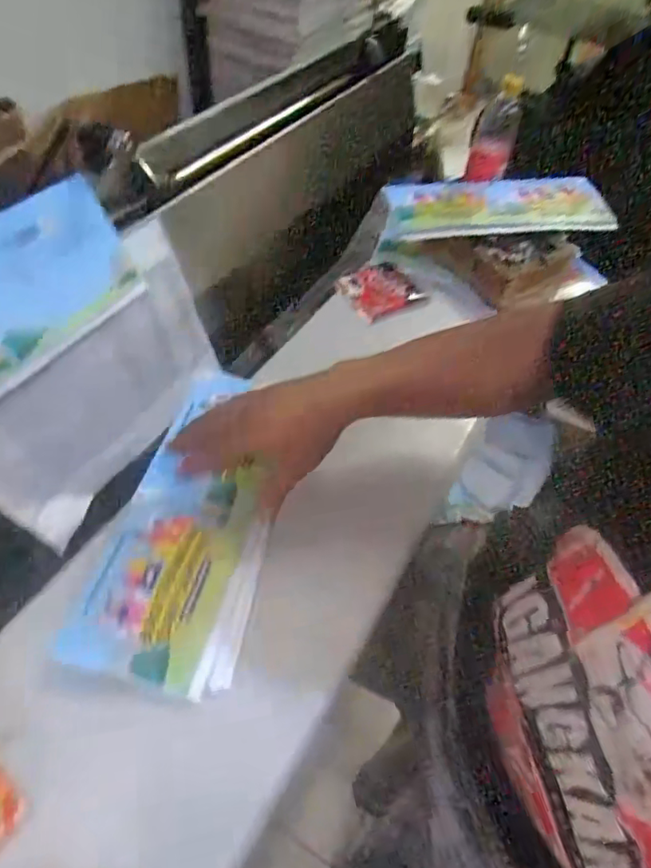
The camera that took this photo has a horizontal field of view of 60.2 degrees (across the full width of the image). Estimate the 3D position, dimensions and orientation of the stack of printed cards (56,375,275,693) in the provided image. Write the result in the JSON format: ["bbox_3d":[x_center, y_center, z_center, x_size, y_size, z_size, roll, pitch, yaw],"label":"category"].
[{"bbox_3d":[-0.112,0.062,0.514,0.130,0.029,0.314,10,51,4],"label":"stack of printed cards"}]

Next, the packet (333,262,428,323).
[{"bbox_3d":[0.066,-0.195,0.739,0.091,0.019,0.091,-25,57,-23],"label":"packet"}]

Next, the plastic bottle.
[{"bbox_3d":[0.234,-0.412,0.773,0.057,0.141,0.050,13,51,6],"label":"plastic bottle"}]

